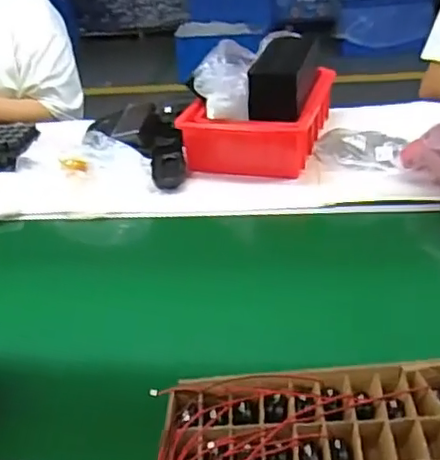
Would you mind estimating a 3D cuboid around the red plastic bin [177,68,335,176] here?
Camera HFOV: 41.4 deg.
[{"bbox_3d":[0.068,-0.190,0.986,0.212,0.081,0.269,7,35,19],"label":"red plastic bin"}]

